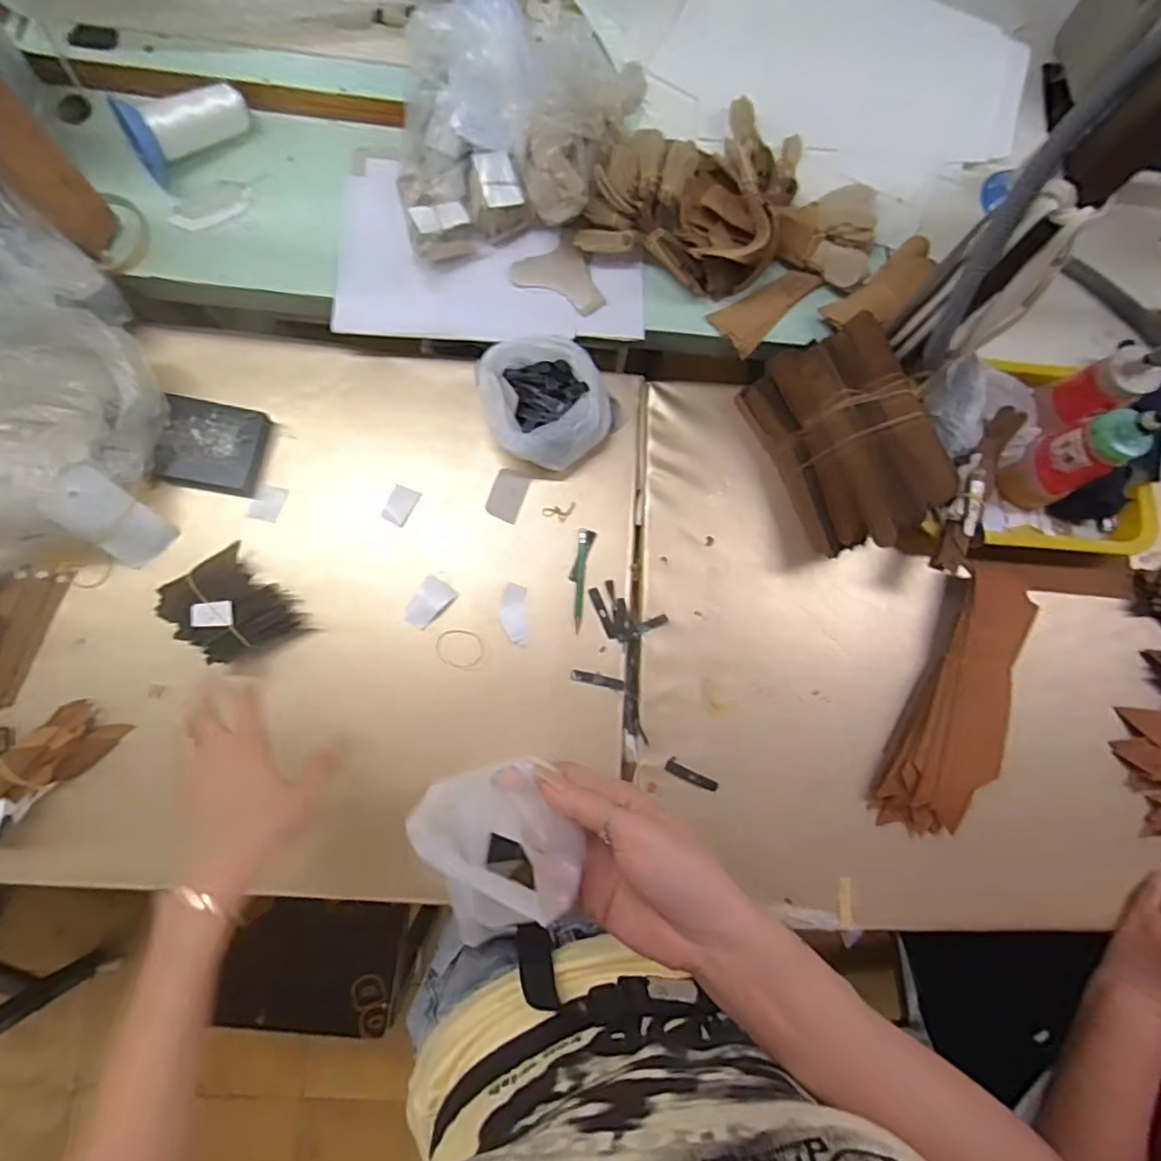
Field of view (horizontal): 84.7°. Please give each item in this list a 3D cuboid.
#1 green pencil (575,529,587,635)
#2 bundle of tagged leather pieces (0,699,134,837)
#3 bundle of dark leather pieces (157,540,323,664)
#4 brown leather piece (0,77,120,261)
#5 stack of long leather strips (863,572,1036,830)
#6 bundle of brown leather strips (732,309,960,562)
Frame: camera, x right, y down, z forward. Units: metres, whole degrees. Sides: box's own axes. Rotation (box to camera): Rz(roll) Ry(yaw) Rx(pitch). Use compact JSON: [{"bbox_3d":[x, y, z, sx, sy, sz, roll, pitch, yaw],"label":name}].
[{"bbox_3d":[0.000,0.000,0.632,0.008,0.004,0.103,4,81,-4],"label":"green pencil"},{"bbox_3d":[-0.472,0.161,0.548,0.134,0.026,0.053,-41,86,-24],"label":"bundle of tagged leather pieces"},{"bbox_3d":[-0.317,0.029,0.580,0.089,0.043,0.105,-41,86,-9],"label":"bundle of dark leather pieces"},{"bbox_3d":[-0.445,-0.340,0.513,0.049,0.178,0.014,-43,81,-11],"label":"brown leather piece"},{"bbox_3d":[0.373,0.120,0.623,0.084,0.043,0.262,28,80,0],"label":"stack of long leather strips"},{"bbox_3d":[0.263,-0.138,0.617,0.131,0.103,0.204,-23,84,-8],"label":"bundle of brown leather strips"}]

